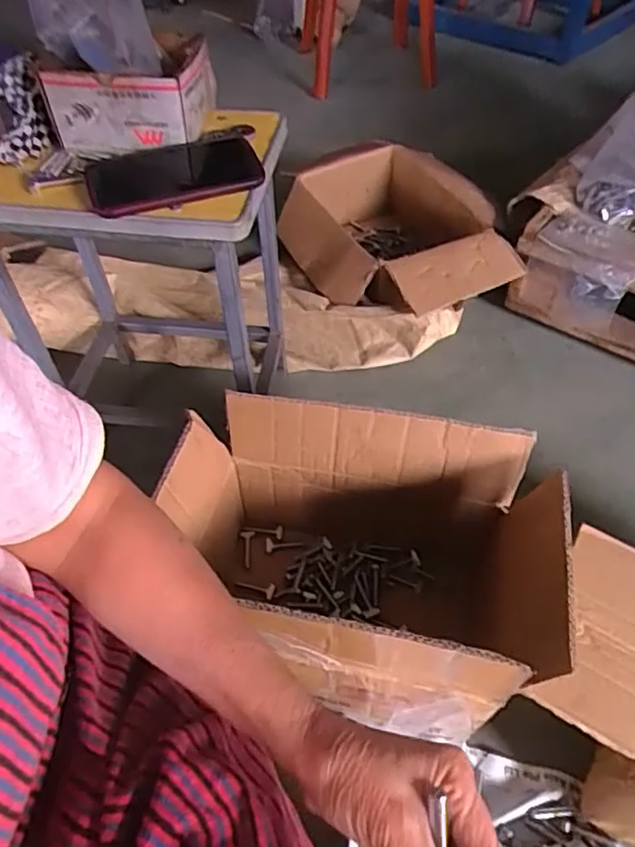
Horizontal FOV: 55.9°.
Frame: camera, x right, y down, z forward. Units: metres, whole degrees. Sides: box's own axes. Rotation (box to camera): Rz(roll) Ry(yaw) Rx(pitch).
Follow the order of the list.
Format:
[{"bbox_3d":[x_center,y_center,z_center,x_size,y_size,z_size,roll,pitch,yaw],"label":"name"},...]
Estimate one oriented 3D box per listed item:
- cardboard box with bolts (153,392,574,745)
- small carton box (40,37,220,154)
[{"bbox_3d":[0.040,0.163,0.668,0.386,0.263,0.244,8,52,6],"label":"cardboard box with bolts"},{"bbox_3d":[-0.190,-0.341,0.621,0.146,0.076,0.098,4,52,3],"label":"small carton box"}]

